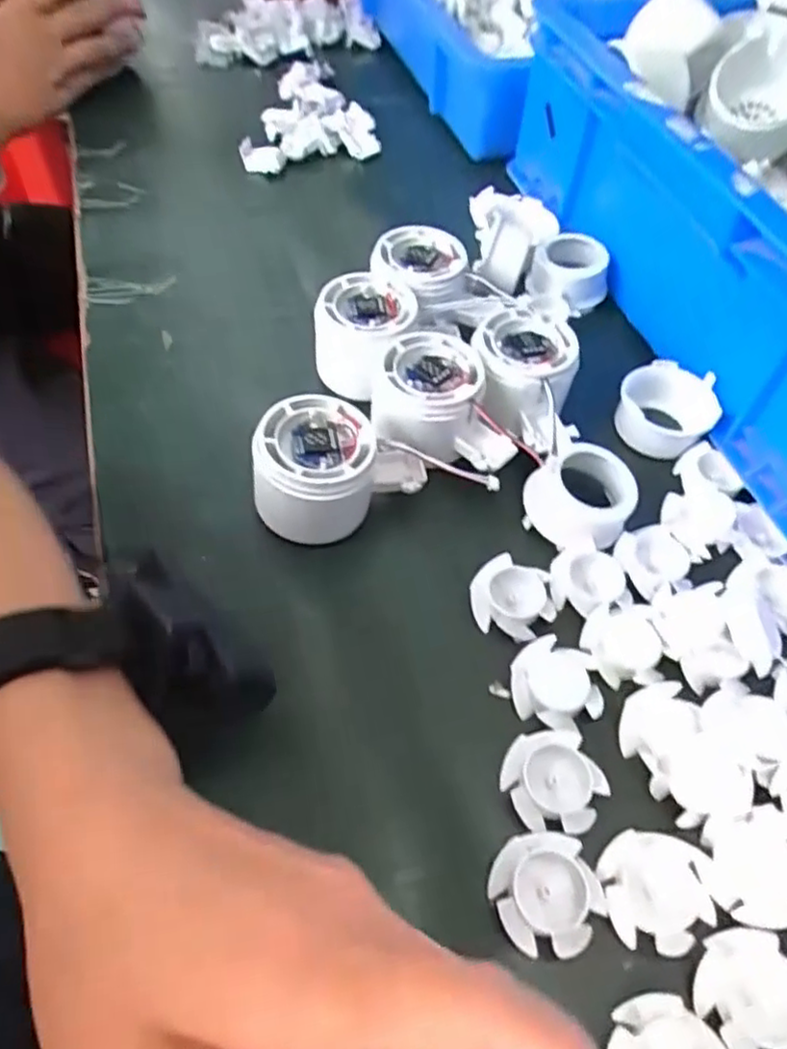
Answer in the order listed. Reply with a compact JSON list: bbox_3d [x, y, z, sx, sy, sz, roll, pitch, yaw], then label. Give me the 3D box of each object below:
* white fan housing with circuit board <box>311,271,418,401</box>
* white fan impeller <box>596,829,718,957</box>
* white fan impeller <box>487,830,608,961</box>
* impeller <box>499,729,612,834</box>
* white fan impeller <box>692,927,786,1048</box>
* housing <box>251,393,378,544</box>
[{"bbox_3d":[-0.016,-0.107,0.393,0.059,0.039,0.068,4,55,1],"label":"white fan housing with circuit board"},{"bbox_3d":[0.101,0.140,0.261,0.041,0.007,0.040,0,55,-1],"label":"white fan impeller"},{"bbox_3d":[0.058,0.138,0.255,0.038,0.009,0.040,1,55,-1],"label":"white fan impeller"},{"bbox_3d":[0.065,0.105,0.279,0.038,0.007,0.040,1,55,-1],"label":"impeller"},{"bbox_3d":[0.129,0.168,0.242,0.037,0.014,0.039,34,61,21],"label":"white fan impeller"},{"bbox_3d":[-0.038,-0.026,0.331,0.056,0.048,0.052,4,55,1],"label":"housing"}]

